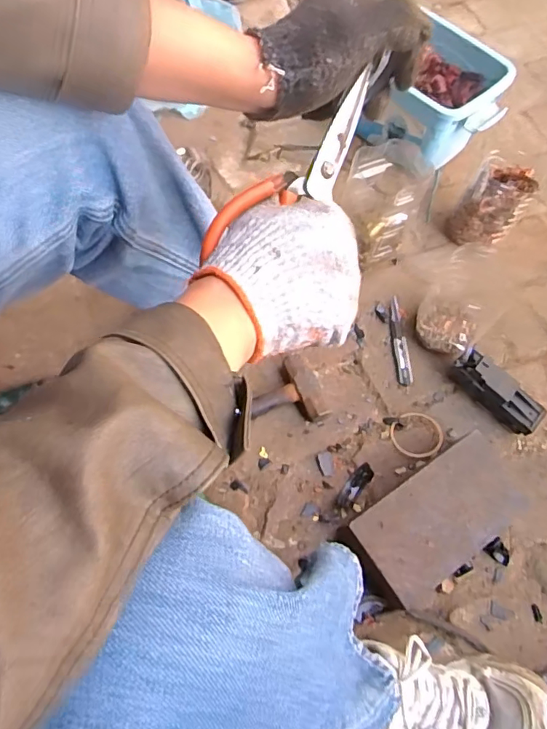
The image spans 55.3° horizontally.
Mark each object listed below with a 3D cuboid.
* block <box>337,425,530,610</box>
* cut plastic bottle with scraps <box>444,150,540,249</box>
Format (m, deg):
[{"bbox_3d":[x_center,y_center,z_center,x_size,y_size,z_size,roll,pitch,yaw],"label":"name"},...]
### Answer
[{"bbox_3d":[0.203,0.194,0.645,0.229,0.046,0.119,-32,71,-17],"label":"block"},{"bbox_3d":[0.345,-0.253,0.838,0.096,0.109,0.099,37,68,13],"label":"cut plastic bottle with scraps"}]

